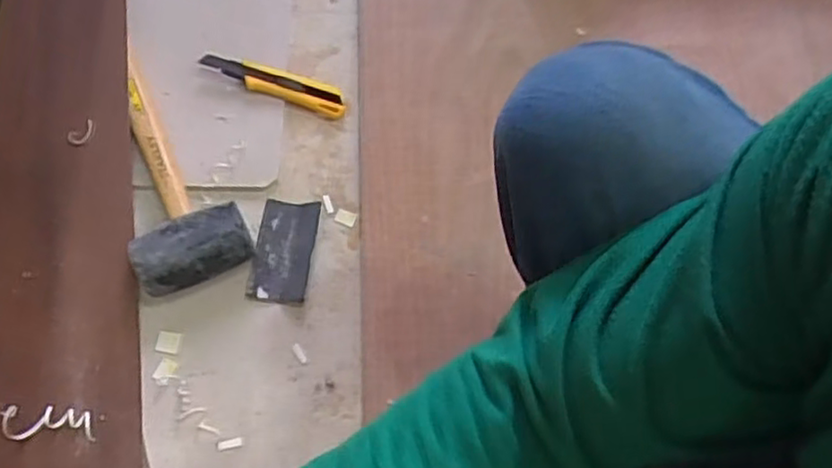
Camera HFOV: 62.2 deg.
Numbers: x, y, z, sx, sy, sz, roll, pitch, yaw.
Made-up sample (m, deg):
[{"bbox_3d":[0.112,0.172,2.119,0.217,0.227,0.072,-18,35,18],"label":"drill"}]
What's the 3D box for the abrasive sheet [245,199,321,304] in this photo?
[{"bbox_3d":[-0.143,0.016,0.749,0.062,0.010,0.116,8,69,1],"label":"abrasive sheet"}]

